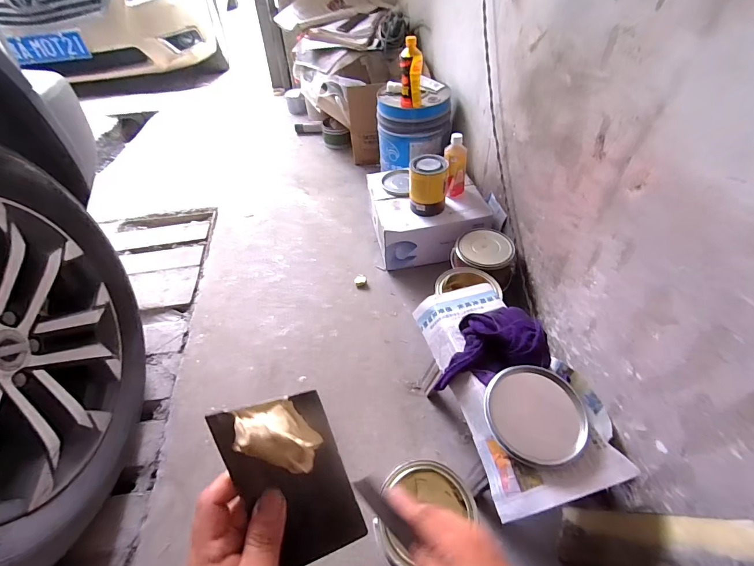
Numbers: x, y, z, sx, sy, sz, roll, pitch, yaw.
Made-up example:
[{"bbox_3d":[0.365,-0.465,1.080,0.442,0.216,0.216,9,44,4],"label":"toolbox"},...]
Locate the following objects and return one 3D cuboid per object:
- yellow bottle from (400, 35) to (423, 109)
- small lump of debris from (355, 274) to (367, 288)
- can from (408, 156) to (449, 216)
[{"bbox_3d":[0.109,-0.655,1.120,0.075,0.192,0.044,7,48,8],"label":"yellow bottle"},{"bbox_3d":[-0.050,-0.008,1.086,0.039,0.029,0.030,-5,48,-3],"label":"small lump of debris"},{"bbox_3d":[0.152,-0.294,1.041,0.111,0.135,0.126,5,48,5],"label":"can"}]

